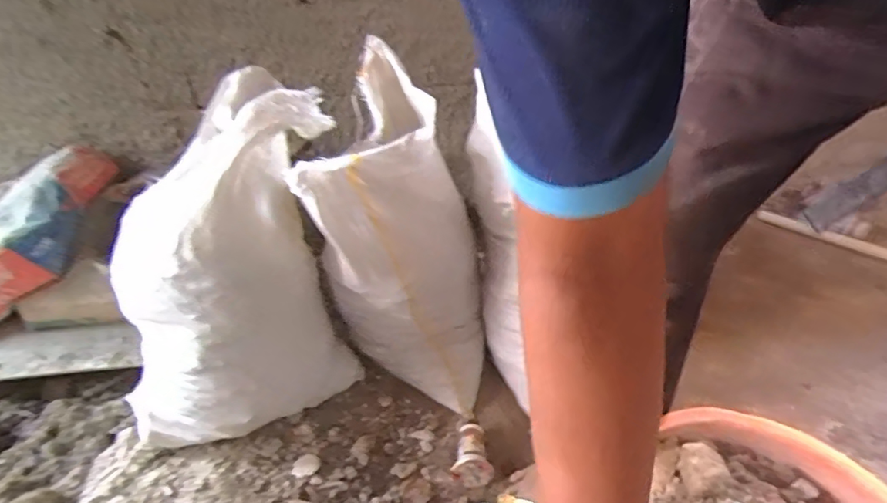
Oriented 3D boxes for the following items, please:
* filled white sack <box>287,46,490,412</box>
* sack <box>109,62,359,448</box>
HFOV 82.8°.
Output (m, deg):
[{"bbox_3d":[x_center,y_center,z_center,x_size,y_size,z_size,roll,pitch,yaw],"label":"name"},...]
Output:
[{"bbox_3d":[-0.057,0.003,0.861,0.235,0.561,0.315,-3,38,4],"label":"filled white sack"},{"bbox_3d":[-0.348,0.025,0.787,0.386,0.475,0.270,-34,46,-31],"label":"sack"}]

